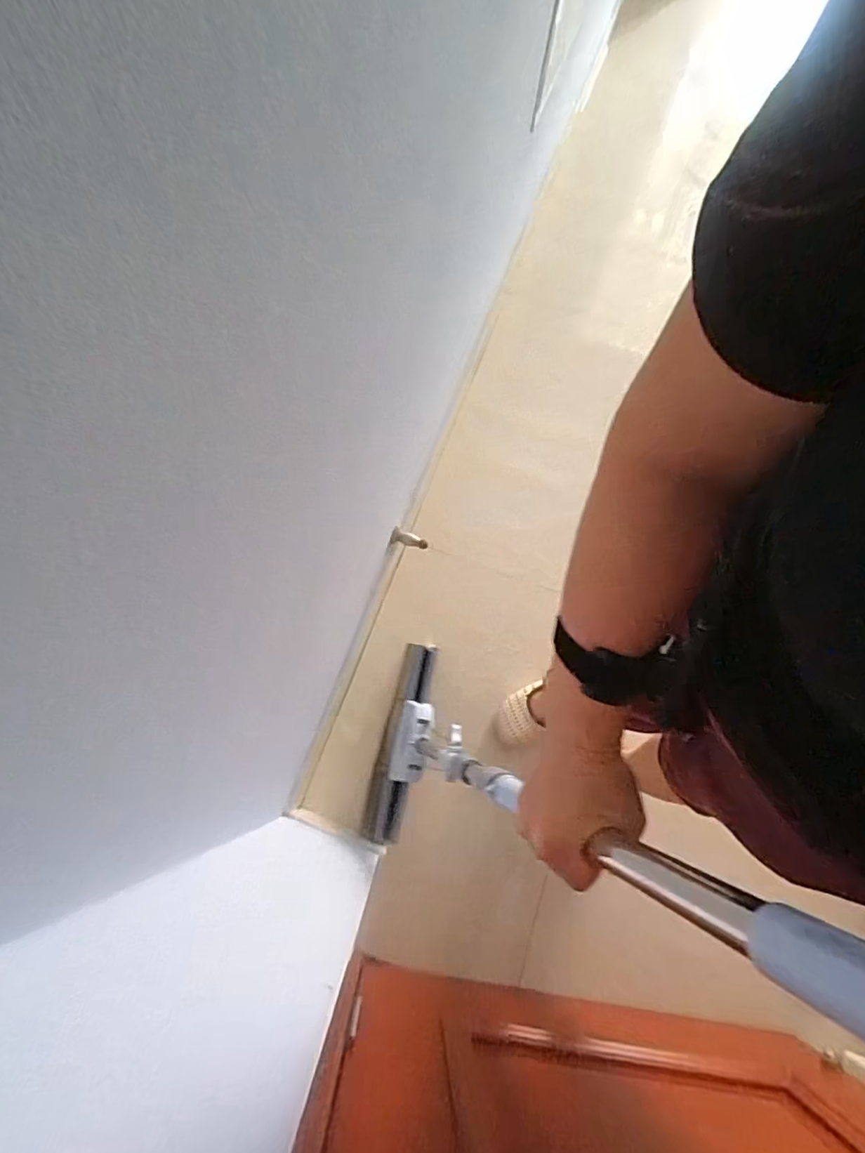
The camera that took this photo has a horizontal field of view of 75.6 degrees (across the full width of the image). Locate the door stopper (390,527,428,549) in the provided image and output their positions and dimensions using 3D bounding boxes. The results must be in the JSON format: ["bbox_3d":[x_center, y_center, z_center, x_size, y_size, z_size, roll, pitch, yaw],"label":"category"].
[{"bbox_3d":[-0.050,-0.076,1.134,0.101,0.040,0.024,15,70,33],"label":"door stopper"}]

